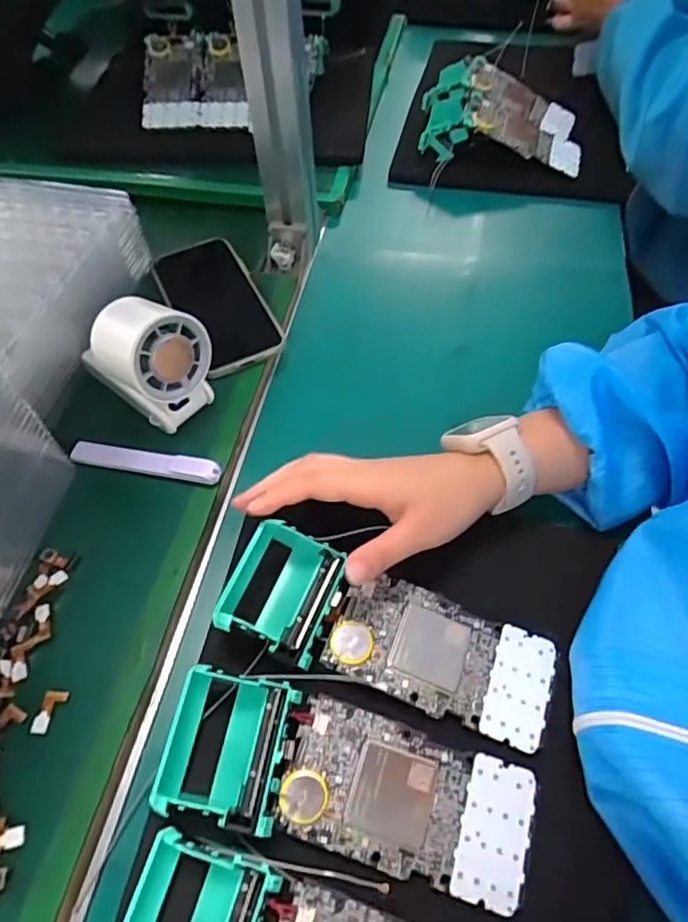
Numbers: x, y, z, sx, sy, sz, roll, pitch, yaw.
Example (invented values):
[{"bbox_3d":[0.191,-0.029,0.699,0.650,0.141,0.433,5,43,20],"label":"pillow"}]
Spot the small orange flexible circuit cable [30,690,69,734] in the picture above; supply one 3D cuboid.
[{"bbox_3d":[-0.168,0.142,0.334,0.011,0.004,0.024,10,54,9],"label":"small orange flexible circuit cable"}]

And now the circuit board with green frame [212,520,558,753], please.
[{"bbox_3d":[0.025,0.105,0.354,0.194,0.041,0.073,21,56,5],"label":"circuit board with green frame"}]

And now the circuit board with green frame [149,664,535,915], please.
[{"bbox_3d":[-0.001,0.162,0.306,0.193,0.043,0.075,10,54,9],"label":"circuit board with green frame"}]

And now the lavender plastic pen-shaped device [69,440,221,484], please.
[{"bbox_3d":[-0.143,0.000,0.420,0.114,0.012,0.015,10,54,9],"label":"lavender plastic pen-shaped device"}]

